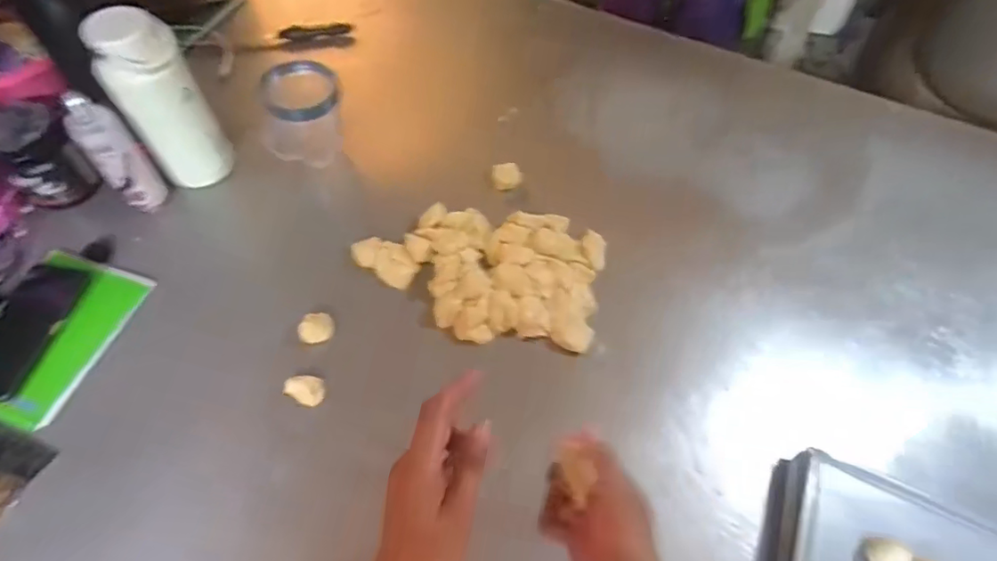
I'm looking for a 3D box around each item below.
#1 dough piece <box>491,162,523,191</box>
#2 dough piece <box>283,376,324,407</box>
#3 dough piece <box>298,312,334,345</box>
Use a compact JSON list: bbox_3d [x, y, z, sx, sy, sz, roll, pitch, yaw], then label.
[{"bbox_3d":[0.013,-0.157,0.820,0.044,0.026,0.033,2,59,-3],"label":"dough piece"},{"bbox_3d":[-0.226,0.127,0.640,0.042,0.011,0.034,15,59,5],"label":"dough piece"},{"bbox_3d":[-0.227,0.060,0.682,0.040,0.019,0.037,2,59,-3],"label":"dough piece"}]

